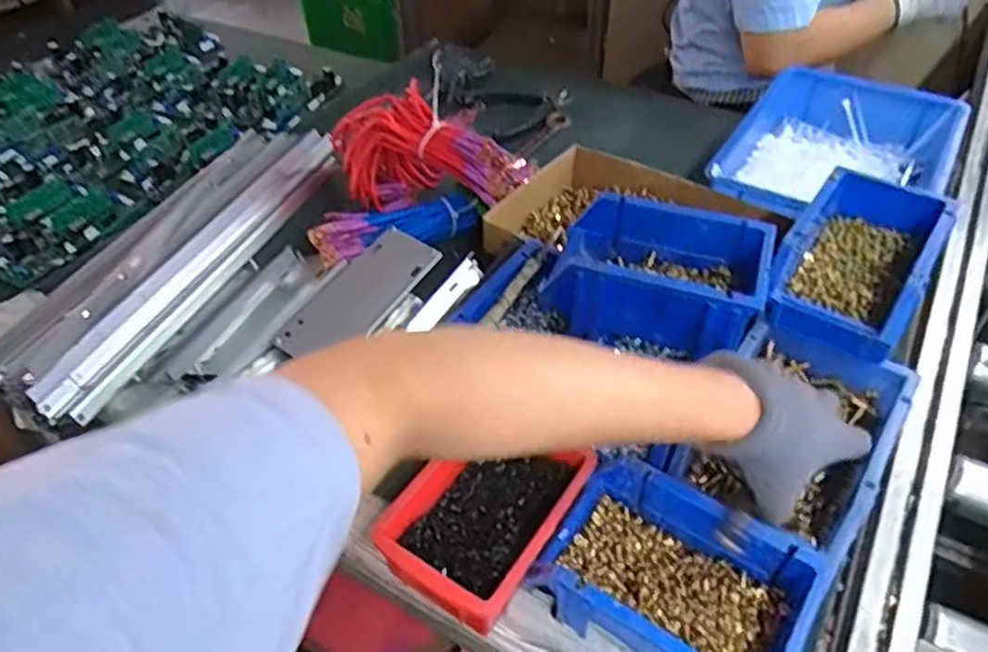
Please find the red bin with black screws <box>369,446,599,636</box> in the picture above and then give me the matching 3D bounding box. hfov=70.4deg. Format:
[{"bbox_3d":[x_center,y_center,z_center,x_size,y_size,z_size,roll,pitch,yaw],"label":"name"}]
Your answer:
[{"bbox_3d":[-0.004,0.134,0.498,0.099,0.055,0.150,24,52,24],"label":"red bin with black screws"}]

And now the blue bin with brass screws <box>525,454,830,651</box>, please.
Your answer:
[{"bbox_3d":[0.114,0.163,0.446,0.156,0.074,0.116,30,54,27],"label":"blue bin with brass screws"}]

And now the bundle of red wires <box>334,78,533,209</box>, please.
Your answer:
[{"bbox_3d":[-0.074,-0.178,0.767,0.217,0.107,0.103,11,48,13],"label":"bundle of red wires"}]

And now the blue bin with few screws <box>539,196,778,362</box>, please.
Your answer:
[{"bbox_3d":[0.128,-0.044,0.543,0.151,0.053,0.098,14,48,15],"label":"blue bin with few screws"}]

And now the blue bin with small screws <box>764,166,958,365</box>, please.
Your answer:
[{"bbox_3d":[0.295,-0.060,0.564,0.096,0.060,0.171,26,52,25],"label":"blue bin with small screws"}]

